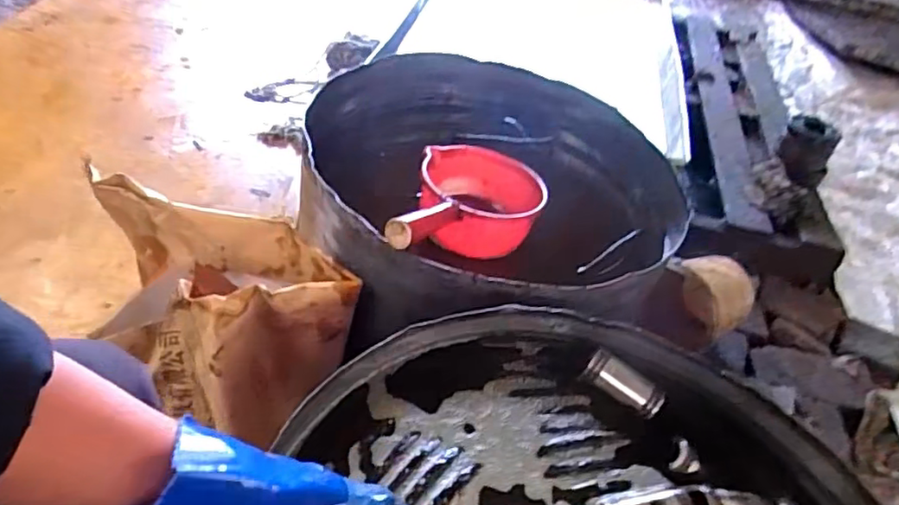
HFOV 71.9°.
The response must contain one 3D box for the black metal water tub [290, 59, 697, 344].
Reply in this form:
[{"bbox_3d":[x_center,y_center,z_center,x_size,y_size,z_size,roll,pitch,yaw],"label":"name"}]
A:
[{"bbox_3d":[0.059,-0.101,0.912,0.509,0.205,0.508,6,43,-6],"label":"black metal water tub"}]

